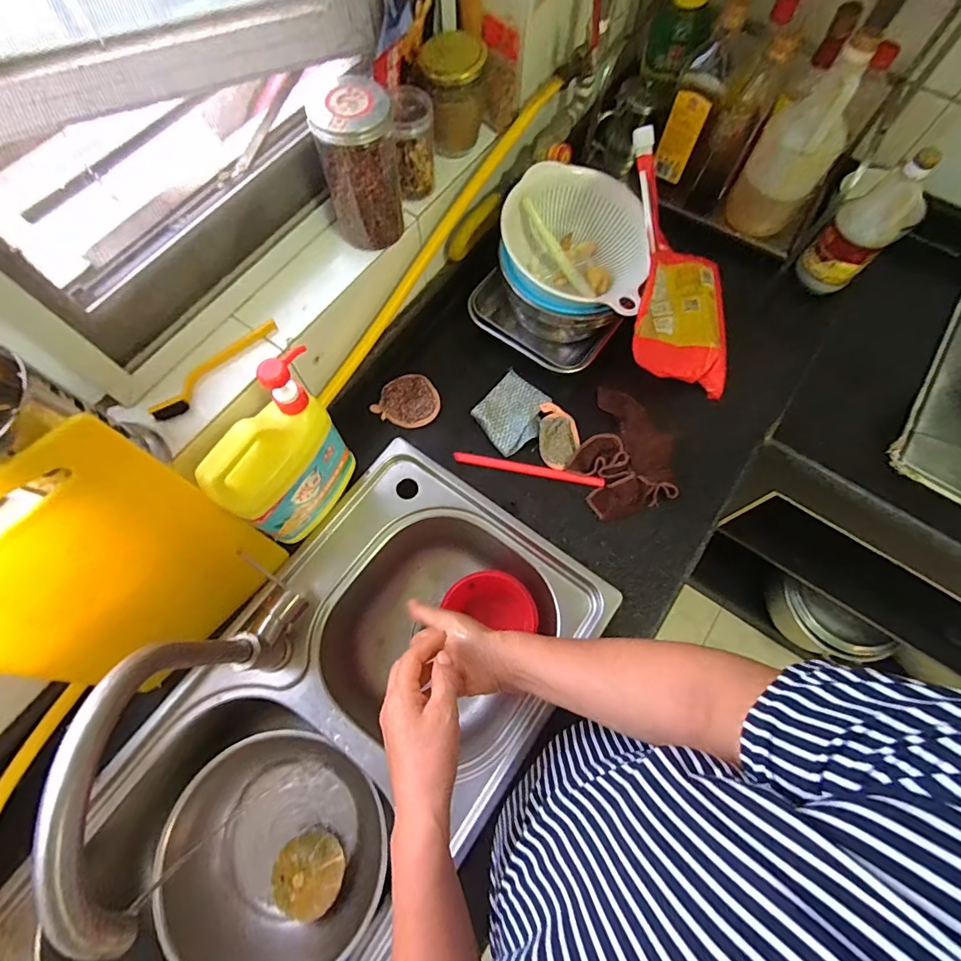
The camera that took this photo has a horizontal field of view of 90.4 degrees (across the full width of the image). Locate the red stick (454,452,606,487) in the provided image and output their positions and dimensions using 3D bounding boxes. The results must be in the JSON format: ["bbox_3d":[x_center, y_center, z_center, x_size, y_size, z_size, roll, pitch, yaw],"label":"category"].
[{"bbox_3d":[0.070,-0.017,0.692,0.216,0.008,0.016,11,71,3],"label":"red stick"}]

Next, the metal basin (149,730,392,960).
[{"bbox_3d":[-0.268,0.500,0.641,0.254,0.103,0.293,-32,74,-11],"label":"metal basin"}]

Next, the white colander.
[{"bbox_3d":[0.136,-0.330,0.679,0.209,0.092,0.203,0,71,-1],"label":"white colander"}]

